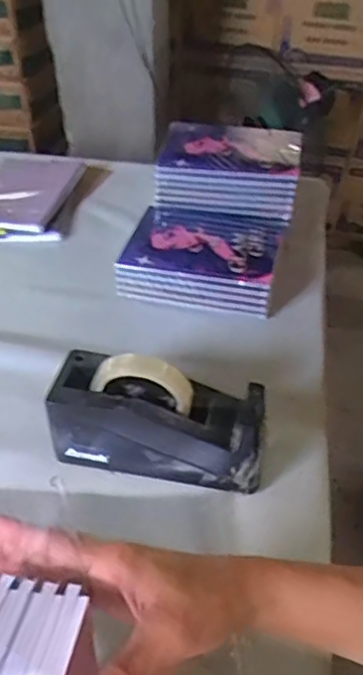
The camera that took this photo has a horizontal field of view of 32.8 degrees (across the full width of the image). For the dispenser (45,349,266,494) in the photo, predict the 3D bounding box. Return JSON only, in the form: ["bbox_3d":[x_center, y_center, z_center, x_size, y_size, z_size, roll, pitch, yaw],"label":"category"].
[{"bbox_3d":[-0.020,0.070,0.588,0.195,0.111,0.069,7,39,9],"label":"dispenser"}]

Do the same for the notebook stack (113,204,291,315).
[{"bbox_3d":[0.029,-0.105,0.840,0.200,0.066,0.161,9,40,10],"label":"notebook stack"}]

